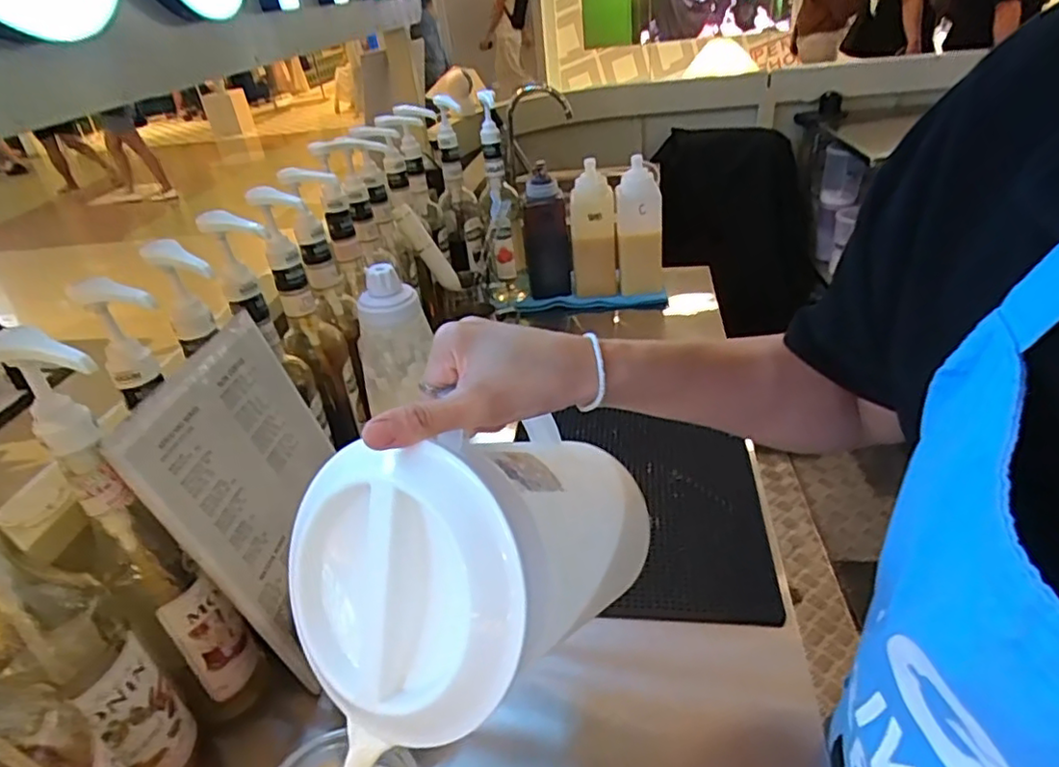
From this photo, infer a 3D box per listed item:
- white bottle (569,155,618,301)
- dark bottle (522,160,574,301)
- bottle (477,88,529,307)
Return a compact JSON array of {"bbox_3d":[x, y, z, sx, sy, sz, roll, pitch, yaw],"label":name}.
[{"bbox_3d":[0.118,-0.276,1.158,0.081,0.229,0.075,-2,33,7],"label":"white bottle"},{"bbox_3d":[0.033,-0.263,1.149,0.081,0.236,0.070,-5,33,3],"label":"dark bottle"},{"bbox_3d":[-0.052,-0.315,1.134,0.068,0.365,0.097,-7,33,-1],"label":"bottle"}]

